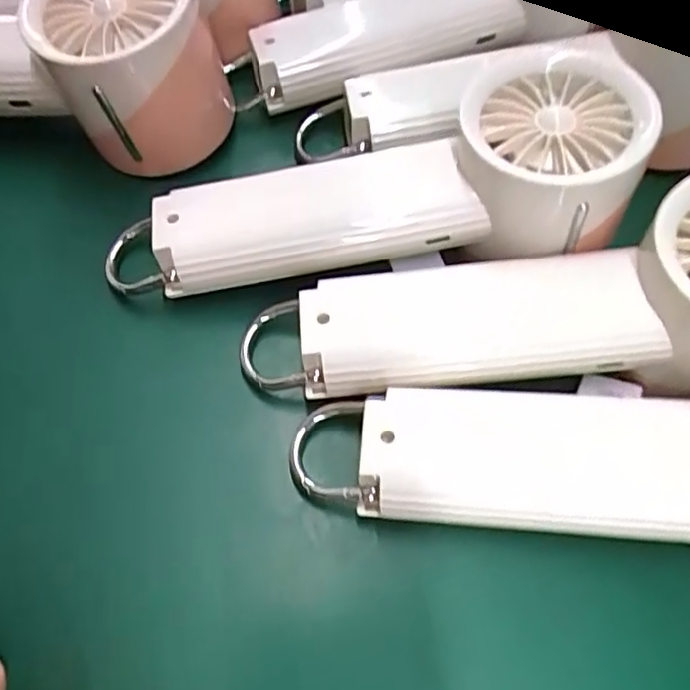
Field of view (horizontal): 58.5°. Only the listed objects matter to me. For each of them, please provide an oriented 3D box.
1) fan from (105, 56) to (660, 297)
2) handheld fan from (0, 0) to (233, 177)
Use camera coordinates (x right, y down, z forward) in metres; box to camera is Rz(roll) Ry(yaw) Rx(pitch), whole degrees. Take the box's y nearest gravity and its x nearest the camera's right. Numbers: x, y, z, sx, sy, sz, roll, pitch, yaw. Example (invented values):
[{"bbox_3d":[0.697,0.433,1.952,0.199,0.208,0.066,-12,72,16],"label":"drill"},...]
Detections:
[{"bbox_3d":[0.007,-0.054,0.222,0.191,0.035,0.061,-11,63,8],"label":"fan"},{"bbox_3d":[-0.134,-0.115,0.247,0.164,0.096,0.063,9,63,3],"label":"handheld fan"}]

